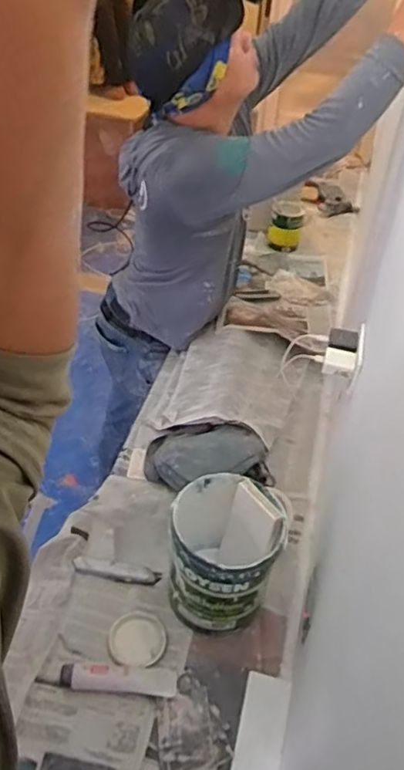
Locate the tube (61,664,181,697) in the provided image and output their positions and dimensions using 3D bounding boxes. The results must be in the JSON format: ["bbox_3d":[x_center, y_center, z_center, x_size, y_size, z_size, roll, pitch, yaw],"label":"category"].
[{"bbox_3d":[-0.128,0.454,0.922,0.175,0.029,0.038,5,44,-1],"label":"tube"}]

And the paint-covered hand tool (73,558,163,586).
[{"bbox_3d":[-0.153,0.337,1.072,0.155,0.017,0.030,9,44,3],"label":"paint-covered hand tool"}]

